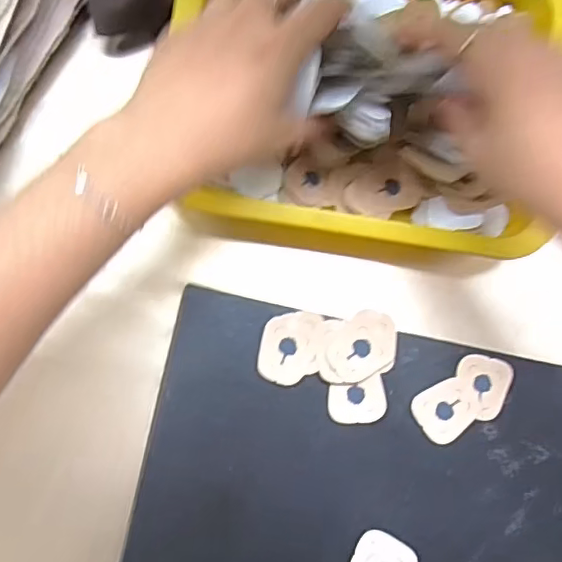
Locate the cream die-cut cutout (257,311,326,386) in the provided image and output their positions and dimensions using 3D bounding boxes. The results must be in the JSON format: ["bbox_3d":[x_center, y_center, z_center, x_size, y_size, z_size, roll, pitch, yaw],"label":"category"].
[{"bbox_3d":[0.007,0.041,0.343,0.038,0.004,0.043,4,83,-4],"label":"cream die-cut cutout"}]

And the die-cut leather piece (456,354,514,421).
[{"bbox_3d":[0.127,0.066,0.350,0.034,0.004,0.038,15,83,-3],"label":"die-cut leather piece"}]

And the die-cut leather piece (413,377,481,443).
[{"bbox_3d":[0.103,0.080,0.347,0.038,0.004,0.033,-33,87,-7],"label":"die-cut leather piece"}]

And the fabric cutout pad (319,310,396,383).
[{"bbox_3d":[0.047,0.041,0.346,0.050,0.004,0.039,-16,85,-6],"label":"fabric cutout pad"}]

